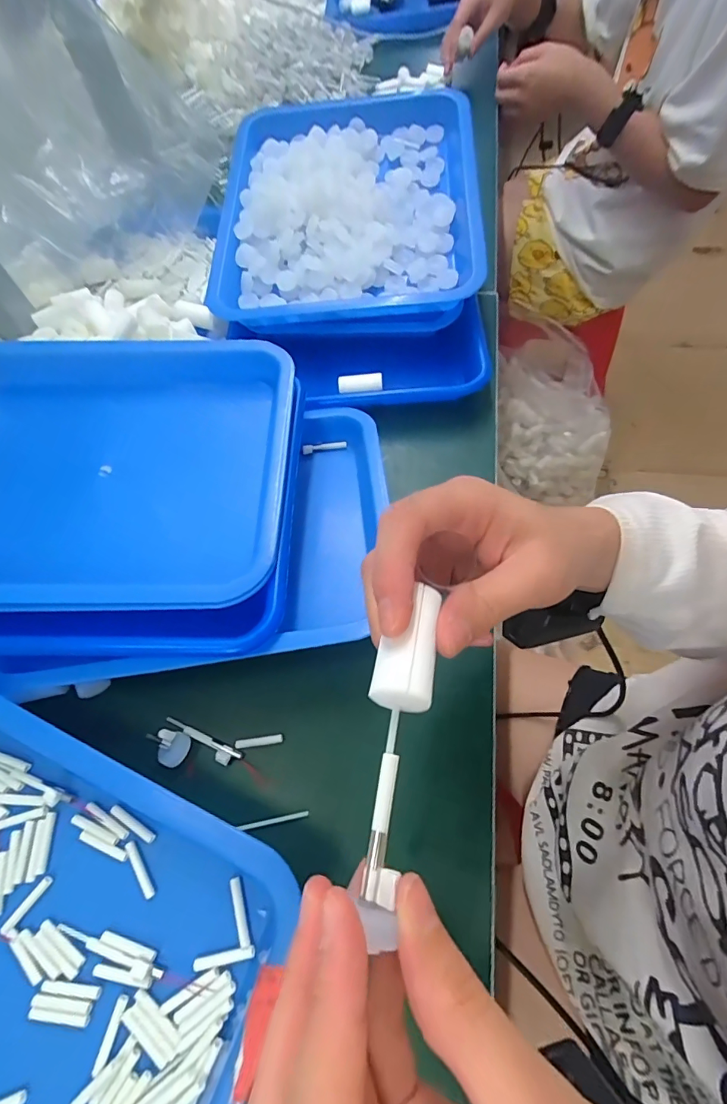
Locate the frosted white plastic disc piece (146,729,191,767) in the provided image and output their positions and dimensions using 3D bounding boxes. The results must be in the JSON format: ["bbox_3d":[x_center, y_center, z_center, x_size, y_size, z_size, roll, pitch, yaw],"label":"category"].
[{"bbox_3d":[-0.123,0.124,0.290,0.019,0.017,0.022,-22,62,-6],"label":"frosted white plastic disc piece"}]

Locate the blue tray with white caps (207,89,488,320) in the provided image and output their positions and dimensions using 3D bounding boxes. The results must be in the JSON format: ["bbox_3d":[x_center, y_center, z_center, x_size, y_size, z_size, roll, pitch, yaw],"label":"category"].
[{"bbox_3d":[-0.019,-0.366,0.477,0.269,0.068,0.313,3,63,1],"label":"blue tray with white caps"}]

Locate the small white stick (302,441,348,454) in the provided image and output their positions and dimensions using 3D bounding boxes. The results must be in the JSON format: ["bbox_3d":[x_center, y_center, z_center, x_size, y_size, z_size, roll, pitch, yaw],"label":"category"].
[{"bbox_3d":[-0.034,-0.093,0.404,0.039,0.006,0.006,-11,61,0],"label":"small white stick"}]

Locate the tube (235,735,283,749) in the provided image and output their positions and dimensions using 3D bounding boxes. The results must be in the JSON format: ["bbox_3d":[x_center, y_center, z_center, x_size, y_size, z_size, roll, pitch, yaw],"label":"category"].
[{"bbox_3d":[-0.068,0.124,0.297,0.031,0.004,0.005,-8,61,2],"label":"tube"}]

